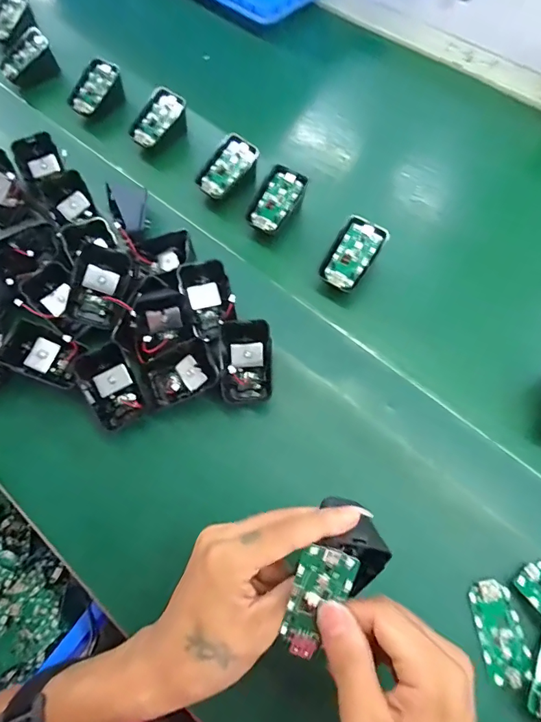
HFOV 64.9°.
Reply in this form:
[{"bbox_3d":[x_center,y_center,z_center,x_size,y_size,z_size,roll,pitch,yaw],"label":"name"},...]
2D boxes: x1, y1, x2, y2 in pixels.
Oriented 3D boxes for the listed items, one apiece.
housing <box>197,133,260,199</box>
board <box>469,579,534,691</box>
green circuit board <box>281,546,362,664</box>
[{"bbox_3d":[-0.048,-0.208,0.466,0.041,0.038,0.071,38,74,14],"label":"housing"},{"bbox_3d":[0.163,0.191,0.302,0.031,0.005,0.063,-5,67,0],"label":"board"},{"bbox_3d":[0.025,0.136,0.242,0.031,0.007,0.063,24,94,10],"label":"green circuit board"}]

